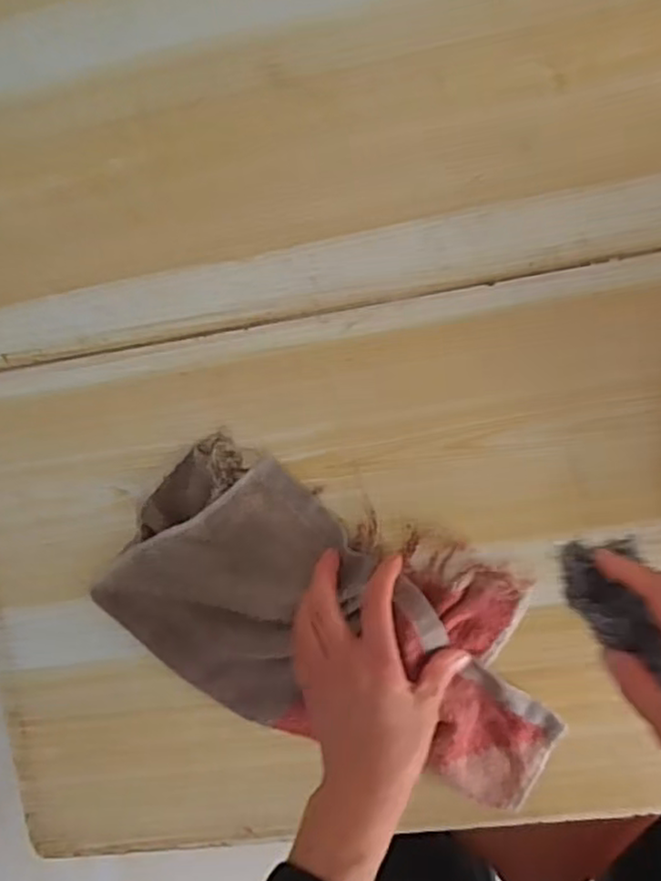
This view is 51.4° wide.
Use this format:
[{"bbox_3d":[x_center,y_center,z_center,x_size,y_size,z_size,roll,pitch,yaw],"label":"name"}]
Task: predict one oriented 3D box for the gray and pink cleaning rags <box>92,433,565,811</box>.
[{"bbox_3d":[0.005,0.139,0.506,0.337,0.028,0.175,23,99,5],"label":"gray and pink cleaning rags"}]

